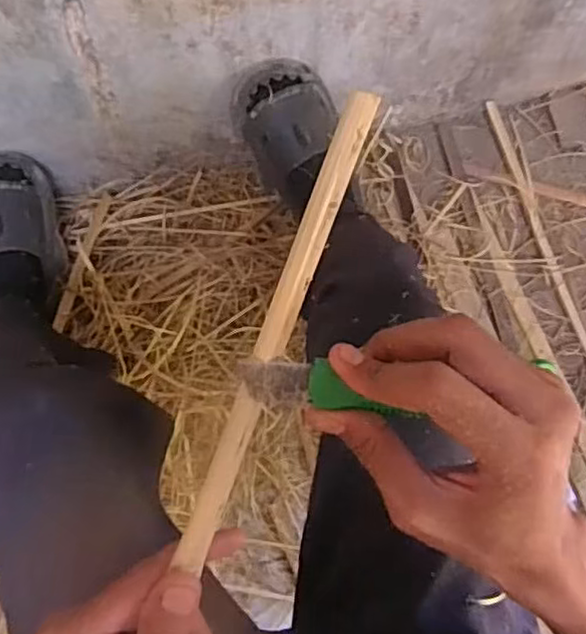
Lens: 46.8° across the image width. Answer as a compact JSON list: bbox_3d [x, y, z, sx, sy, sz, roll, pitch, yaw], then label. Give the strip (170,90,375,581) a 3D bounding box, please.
[{"bbox_3d":[-0.010,0.014,0.278,0.011,0.013,0.211,23,106,8],"label":"strip"}]

